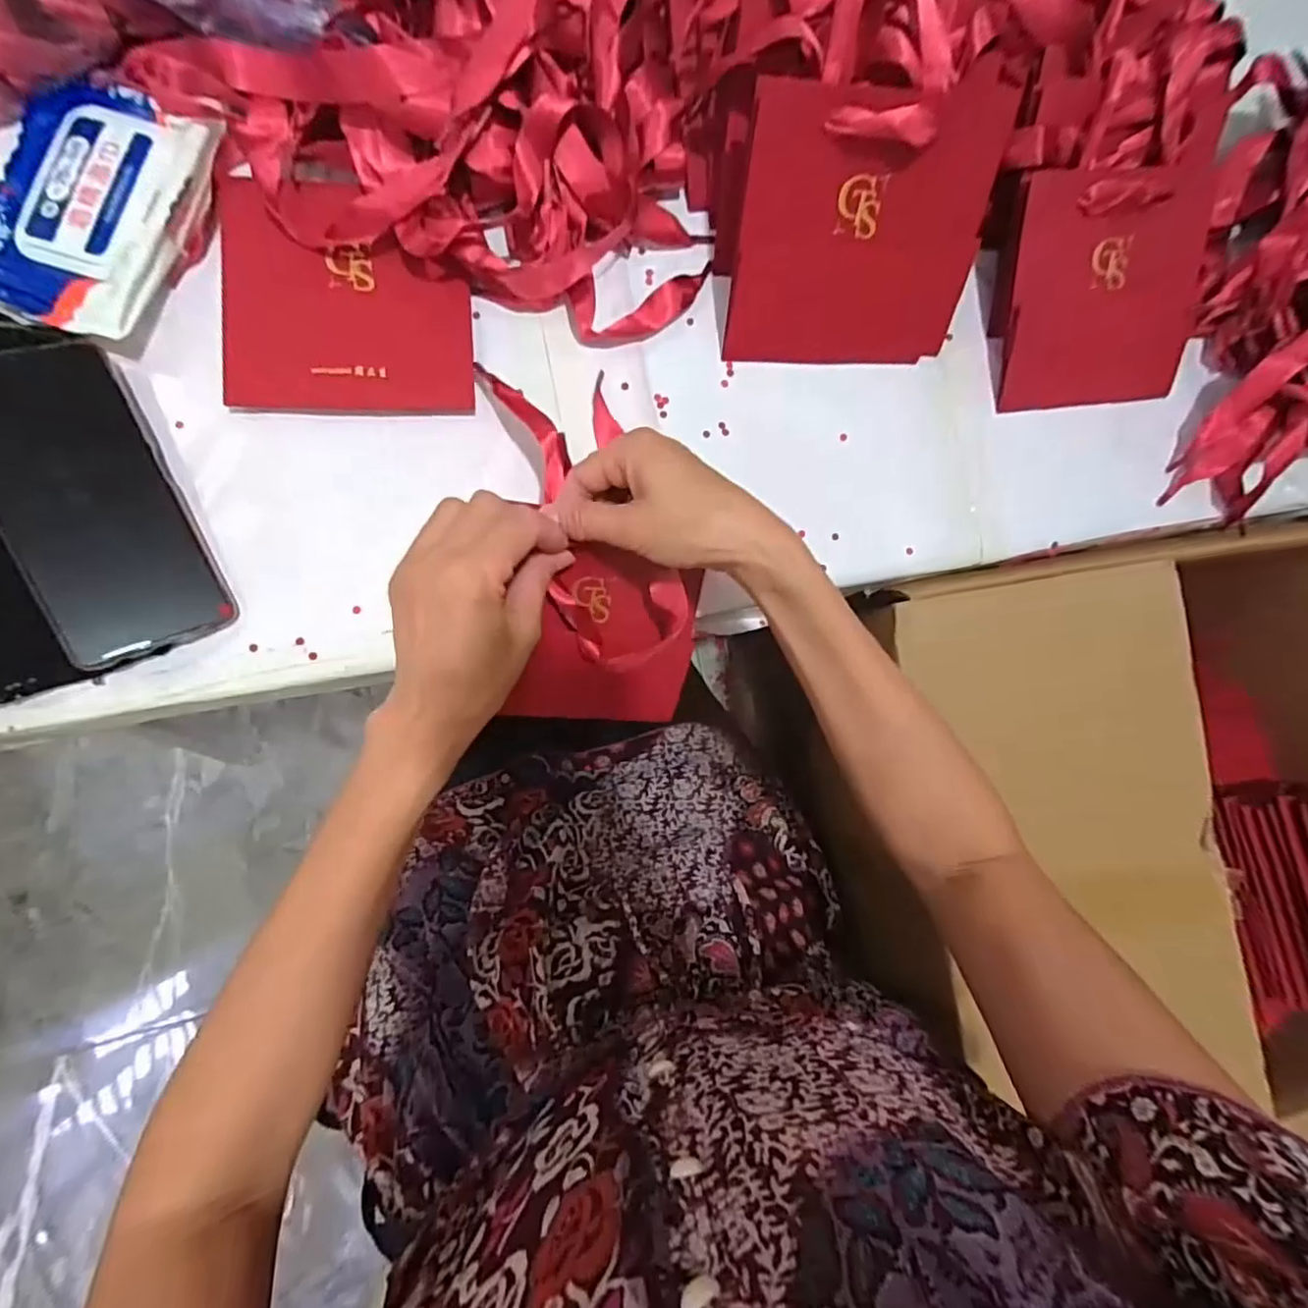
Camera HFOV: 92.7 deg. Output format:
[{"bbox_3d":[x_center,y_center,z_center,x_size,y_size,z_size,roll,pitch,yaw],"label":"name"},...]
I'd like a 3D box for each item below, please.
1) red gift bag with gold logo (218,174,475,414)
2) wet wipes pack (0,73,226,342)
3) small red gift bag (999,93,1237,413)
[{"bbox_3d":[-0.184,-0.216,0.377,0.137,0.010,0.135,-4,87,-9],"label":"red gift bag with gold logo"},{"bbox_3d":[-0.312,-0.250,0.348,0.097,0.016,0.138,21,84,-7],"label":"wet wipes pack"},{"bbox_3d":[0.310,-0.259,0.428,0.141,0.064,0.149,-9,88,-9],"label":"small red gift bag"}]

